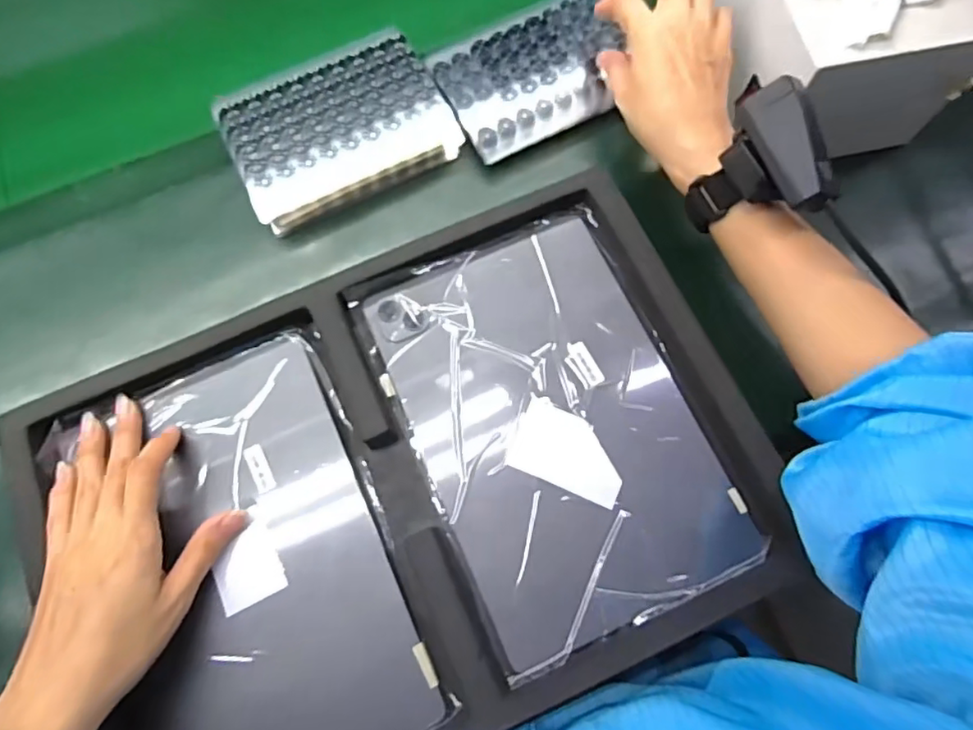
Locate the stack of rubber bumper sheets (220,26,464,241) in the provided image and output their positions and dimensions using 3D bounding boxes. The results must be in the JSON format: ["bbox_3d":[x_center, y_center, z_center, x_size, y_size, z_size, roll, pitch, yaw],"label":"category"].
[{"bbox_3d":[-0.108,-0.178,0.442,0.157,0.047,0.094,-26,75,-7],"label":"stack of rubber bumper sheets"}]

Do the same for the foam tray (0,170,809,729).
[{"bbox_3d":[-0.049,0.080,0.370,0.406,0.050,0.290,-22,74,-6],"label":"foam tray"}]

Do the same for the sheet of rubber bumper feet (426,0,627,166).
[{"bbox_3d":[0.037,-0.224,0.455,0.143,0.031,0.093,-29,75,-8],"label":"sheet of rubber bumper feet"}]

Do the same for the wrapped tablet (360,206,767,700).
[{"bbox_3d":[0.044,0.034,0.374,0.177,0.009,0.252,-24,75,-6],"label":"wrapped tablet"}]

